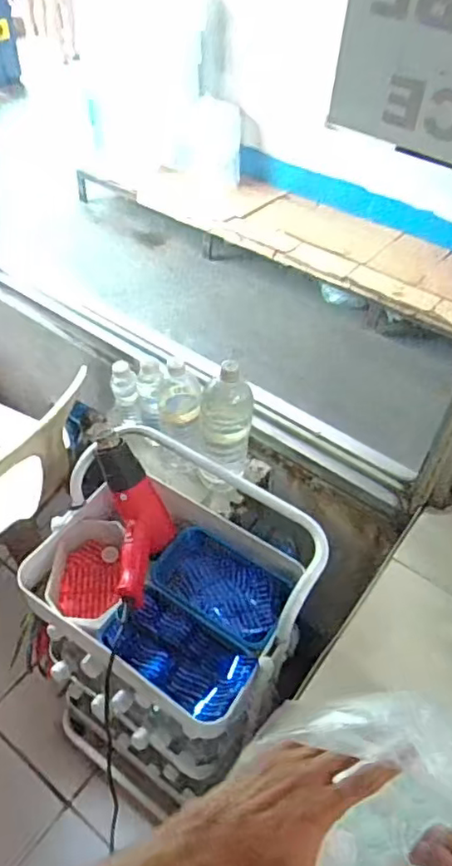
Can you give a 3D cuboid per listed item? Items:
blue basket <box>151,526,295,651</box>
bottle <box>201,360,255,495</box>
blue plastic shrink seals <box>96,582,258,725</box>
[{"bbox_3d":[-0.003,0.250,0.986,0.223,0.050,0.136,32,53,24],"label":"blue basket"},{"bbox_3d":[-0.003,0.017,1.010,0.088,0.288,0.111,5,47,1],"label":"bottle"},{"bbox_3d":[-0.071,0.327,0.894,0.222,0.061,0.131,24,50,17],"label":"blue plastic shrink seals"}]

